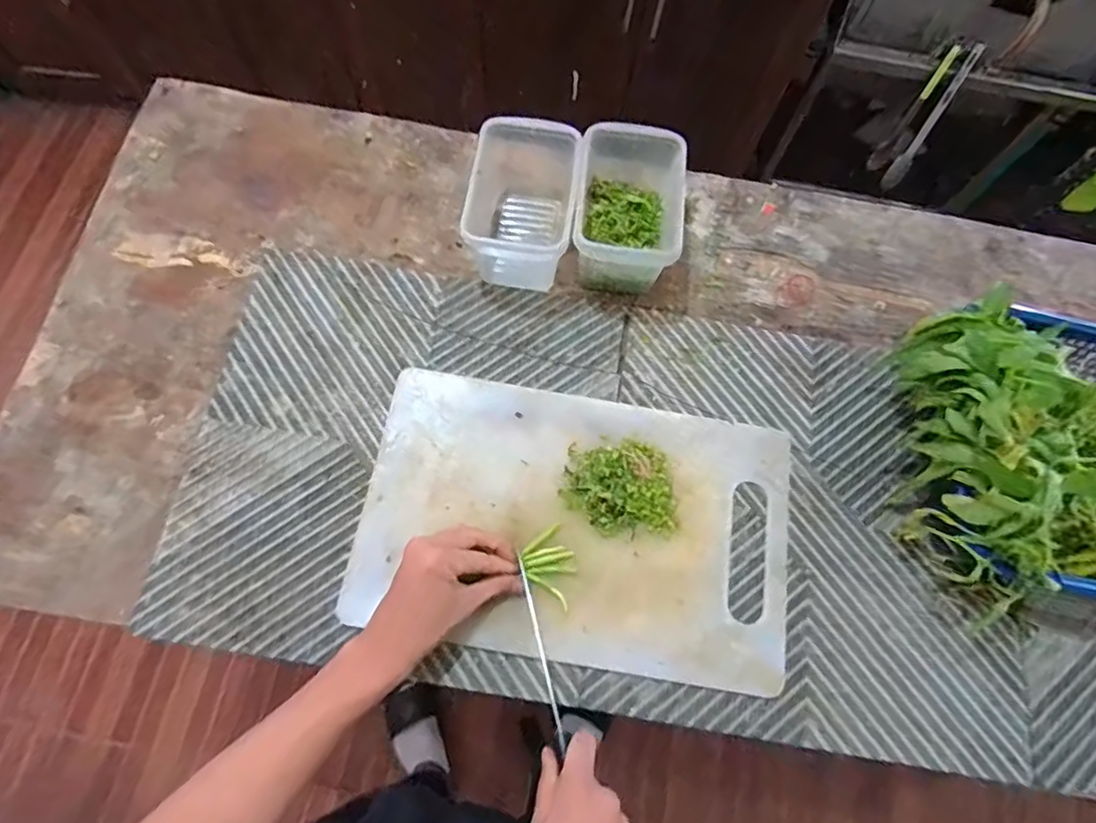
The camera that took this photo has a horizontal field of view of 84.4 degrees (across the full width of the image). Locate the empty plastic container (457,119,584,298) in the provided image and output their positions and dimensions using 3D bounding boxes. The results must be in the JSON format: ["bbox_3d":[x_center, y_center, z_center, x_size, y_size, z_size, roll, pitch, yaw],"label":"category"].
[{"bbox_3d":[-0.028,-0.216,0.638,0.107,0.097,0.156,5,70,0],"label":"empty plastic container"}]

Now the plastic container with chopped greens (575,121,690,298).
[{"bbox_3d":[0.080,-0.209,0.639,0.100,0.100,0.140,5,70,0],"label":"plastic container with chopped greens"}]

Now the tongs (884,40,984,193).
[{"bbox_3d":[0.744,-0.557,1.177,0.032,0.277,0.035,26,48,7],"label":"tongs"}]

